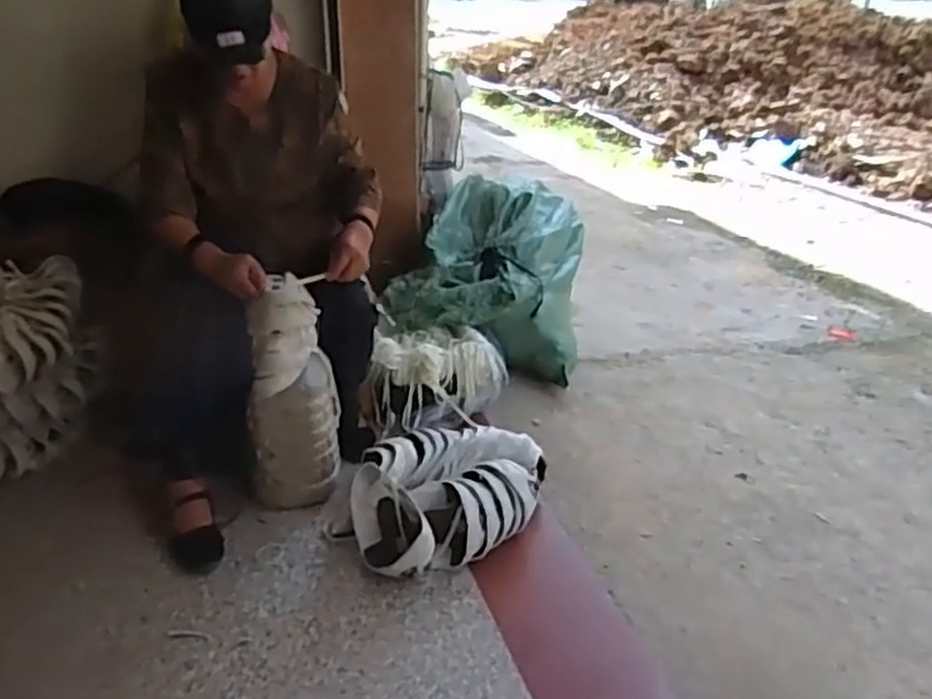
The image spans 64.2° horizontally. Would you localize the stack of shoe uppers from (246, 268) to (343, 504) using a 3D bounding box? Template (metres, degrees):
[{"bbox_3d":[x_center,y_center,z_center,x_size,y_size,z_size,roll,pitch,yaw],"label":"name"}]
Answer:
[{"bbox_3d":[-0.338,0.104,1.443,0.167,0.433,0.160,-4,28,-12],"label":"stack of shoe uppers"}]

